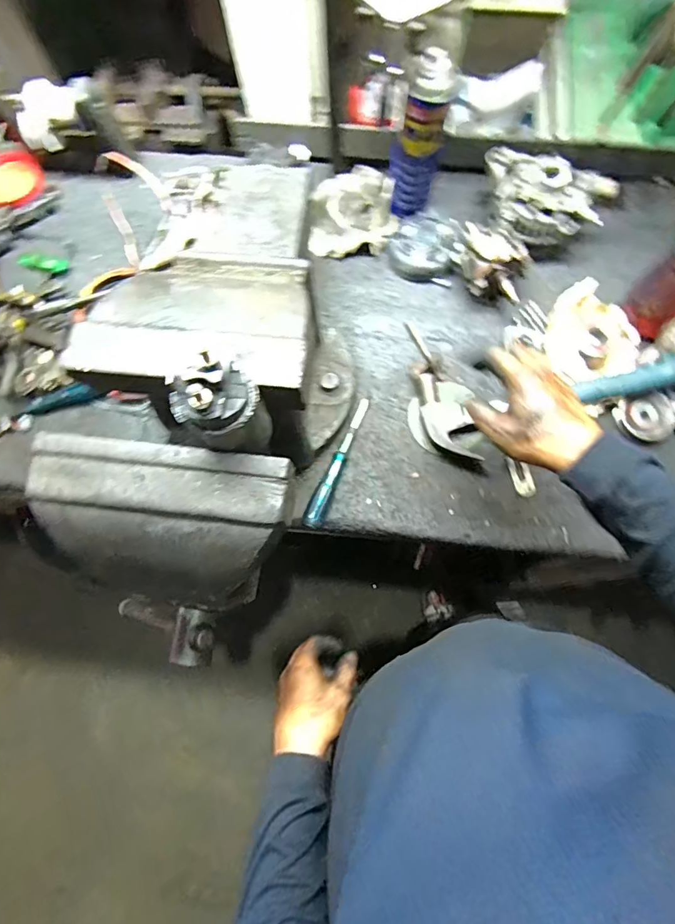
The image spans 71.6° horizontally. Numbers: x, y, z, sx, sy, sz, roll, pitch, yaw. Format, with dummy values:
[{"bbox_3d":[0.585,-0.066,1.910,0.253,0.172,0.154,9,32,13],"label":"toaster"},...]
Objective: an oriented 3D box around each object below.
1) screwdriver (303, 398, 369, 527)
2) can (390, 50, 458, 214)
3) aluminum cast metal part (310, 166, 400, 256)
[{"bbox_3d":[-0.001,-0.002,0.619,0.021,0.021,0.185,21,75,7],"label":"screwdriver"},{"bbox_3d":[0.106,-0.410,0.600,0.059,0.185,0.046,-8,74,-1],"label":"can"},{"bbox_3d":[0.023,-0.388,0.722,0.128,0.035,0.141,1,74,1],"label":"aluminum cast metal part"}]

